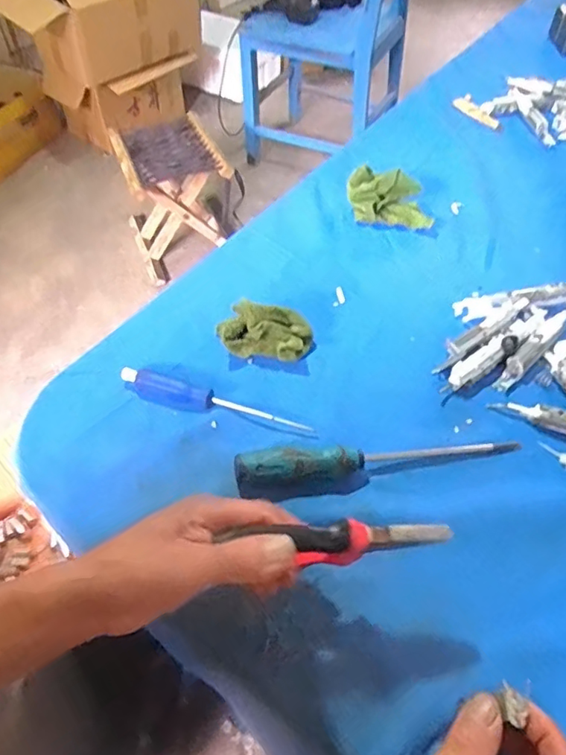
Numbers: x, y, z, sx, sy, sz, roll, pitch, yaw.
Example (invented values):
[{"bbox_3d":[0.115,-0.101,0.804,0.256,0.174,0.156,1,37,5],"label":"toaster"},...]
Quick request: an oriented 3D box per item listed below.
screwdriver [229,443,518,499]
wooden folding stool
[{"bbox_3d":[0.081,0.064,0.460,0.242,0.031,0.033,-10,53,-7],"label":"screwdriver"},{"bbox_3d":[-0.312,-0.519,1.552,0.276,0.305,0.291,-17,54,-13],"label":"wooden folding stool"}]

